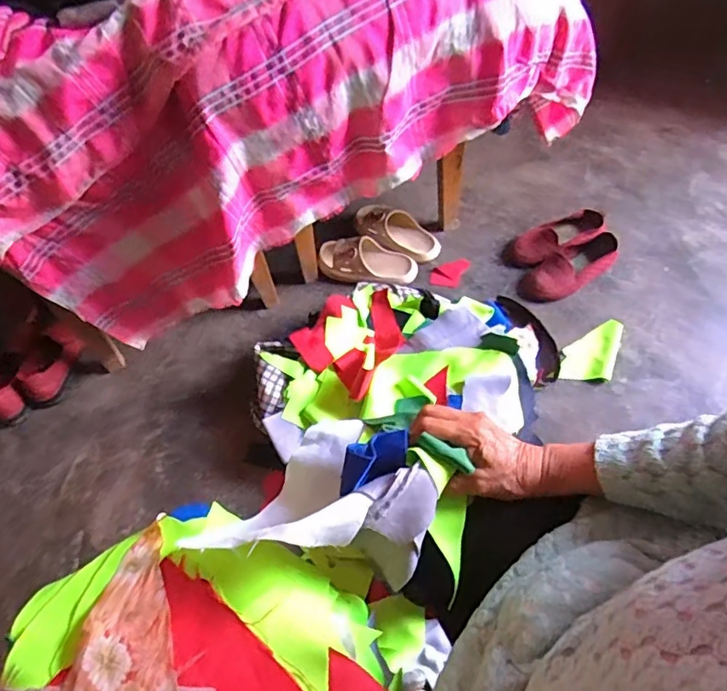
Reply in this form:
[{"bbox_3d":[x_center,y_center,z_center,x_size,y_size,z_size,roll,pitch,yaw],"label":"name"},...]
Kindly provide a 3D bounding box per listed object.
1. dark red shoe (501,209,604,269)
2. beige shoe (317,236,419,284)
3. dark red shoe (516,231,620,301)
[{"bbox_3d":[0.416,-0.237,1.180,0.237,0.050,0.095,-19,57,-8],"label":"dark red shoe"},{"bbox_3d":[0.005,-0.192,1.177,0.223,0.072,0.095,13,58,13],"label":"beige shoe"},{"bbox_3d":[0.436,-0.159,1.133,0.235,0.049,0.088,-27,57,3],"label":"dark red shoe"}]

